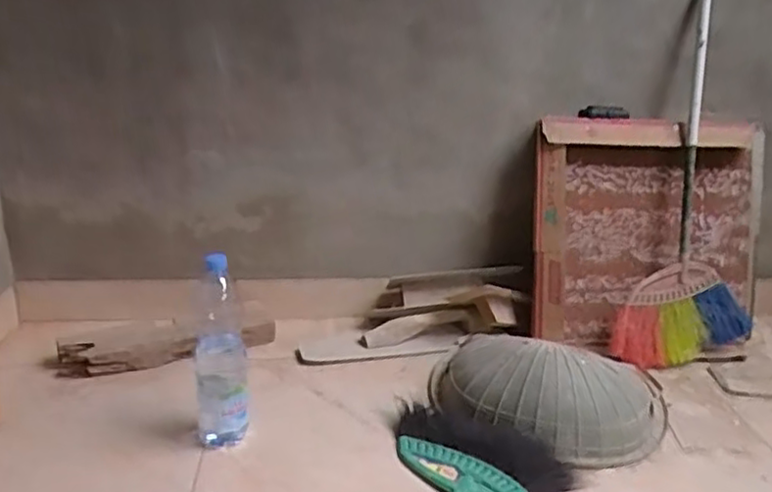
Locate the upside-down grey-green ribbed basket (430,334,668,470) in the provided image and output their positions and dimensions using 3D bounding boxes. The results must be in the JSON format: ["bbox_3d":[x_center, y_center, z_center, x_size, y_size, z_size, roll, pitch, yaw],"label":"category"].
[{"bbox_3d":[0.290,0.236,1.251,0.420,0.135,0.324,8,20,18],"label":"upside-down grey-green ribbed basket"}]

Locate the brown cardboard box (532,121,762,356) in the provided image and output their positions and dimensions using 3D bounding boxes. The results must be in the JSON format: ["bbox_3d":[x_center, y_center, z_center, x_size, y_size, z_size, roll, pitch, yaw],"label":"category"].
[{"bbox_3d":[0.593,-0.032,1.546,0.525,0.492,0.063,2,-3,-5],"label":"brown cardboard box"}]

